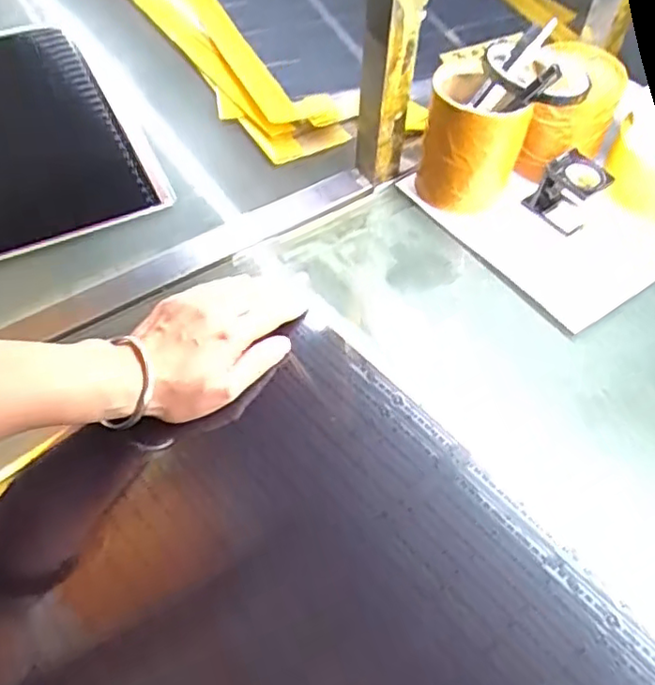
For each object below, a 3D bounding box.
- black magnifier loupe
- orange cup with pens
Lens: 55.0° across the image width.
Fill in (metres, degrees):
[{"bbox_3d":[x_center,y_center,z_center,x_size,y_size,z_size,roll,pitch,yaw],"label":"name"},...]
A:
[{"bbox_3d":[0.201,-0.126,0.528,0.043,0.055,0.049,-26,59,-19],"label":"black magnifier loupe"},{"bbox_3d":[0.121,-0.170,0.514,0.079,0.129,0.071,15,56,9],"label":"orange cup with pens"}]

